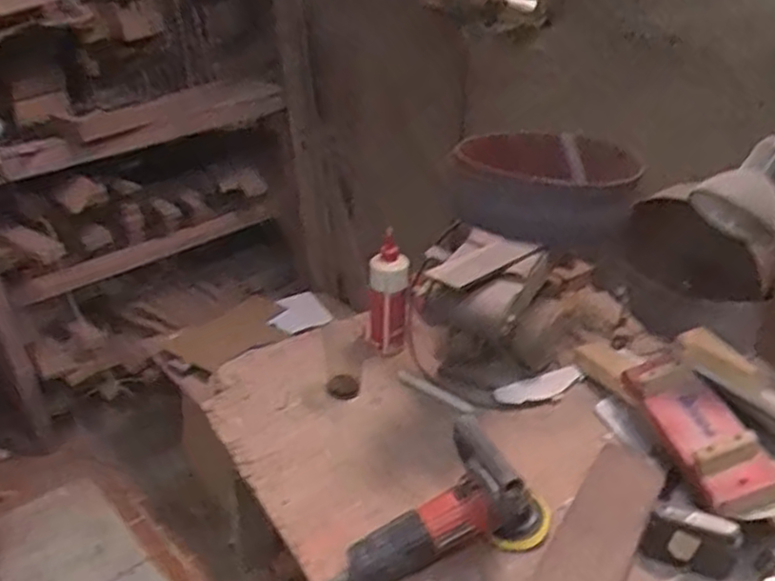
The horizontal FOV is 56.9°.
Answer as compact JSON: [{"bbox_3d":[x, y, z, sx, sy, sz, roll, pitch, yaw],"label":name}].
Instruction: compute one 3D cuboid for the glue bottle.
[{"bbox_3d":[0.000,0.010,1.308,0.072,0.247,0.058,3,33,5],"label":"glue bottle"}]

